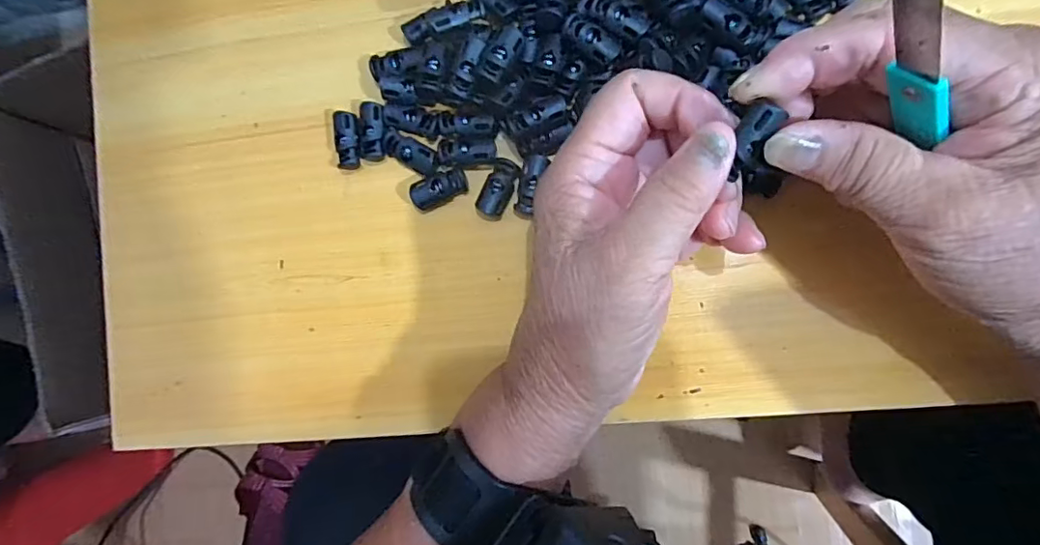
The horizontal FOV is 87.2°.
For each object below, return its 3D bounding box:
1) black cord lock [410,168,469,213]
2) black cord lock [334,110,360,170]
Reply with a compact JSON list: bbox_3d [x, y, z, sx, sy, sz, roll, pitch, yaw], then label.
[{"bbox_3d":[-0.039,-0.040,0.263,0.028,0.009,0.014,-26,85,7],"label":"black cord lock"},{"bbox_3d":[-0.085,-0.065,0.271,0.013,0.009,0.029,-7,88,8],"label":"black cord lock"}]

